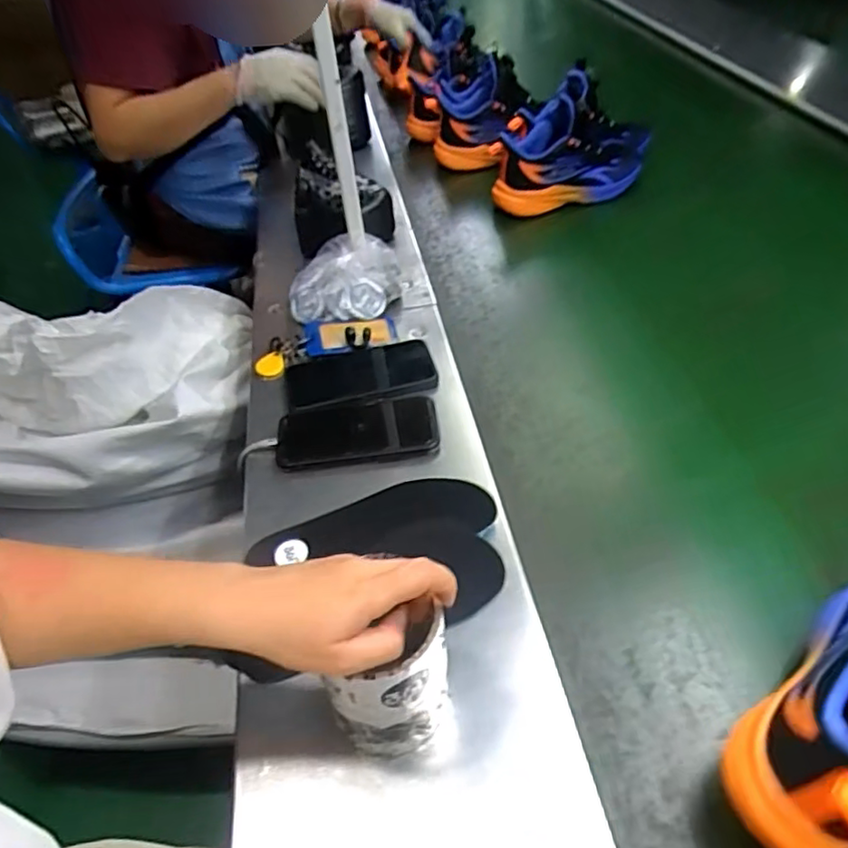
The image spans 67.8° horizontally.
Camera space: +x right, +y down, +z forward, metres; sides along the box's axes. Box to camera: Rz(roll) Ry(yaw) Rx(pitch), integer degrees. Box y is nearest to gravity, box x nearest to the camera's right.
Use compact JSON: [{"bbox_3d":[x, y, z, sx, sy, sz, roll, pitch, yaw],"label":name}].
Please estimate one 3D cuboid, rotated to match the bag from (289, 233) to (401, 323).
[{"bbox_3d":[-0.103,-0.187,0.809,0.139,0.057,0.118,-5,47,2],"label":"bag"}]

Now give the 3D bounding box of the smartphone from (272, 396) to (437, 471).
[{"bbox_3d":[-0.069,0.006,0.643,0.161,0.012,0.081,-7,47,0],"label":"smartphone"}]

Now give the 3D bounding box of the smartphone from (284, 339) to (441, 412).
[{"bbox_3d":[-0.071,-0.055,0.705,0.162,0.012,0.089,-13,47,-5],"label":"smartphone"}]

